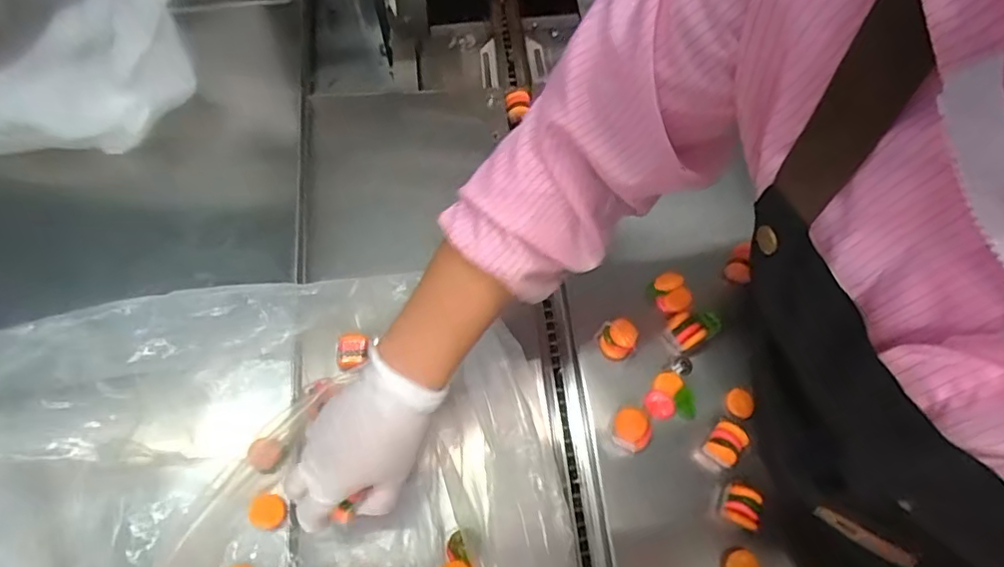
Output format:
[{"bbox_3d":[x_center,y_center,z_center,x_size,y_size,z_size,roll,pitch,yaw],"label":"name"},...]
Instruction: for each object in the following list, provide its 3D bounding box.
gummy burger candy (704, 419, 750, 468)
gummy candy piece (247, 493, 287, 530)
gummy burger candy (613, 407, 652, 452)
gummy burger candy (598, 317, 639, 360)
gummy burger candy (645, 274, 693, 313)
[{"bbox_3d":[0.201,0.143,0.526,0.028,0.021,0.035,37,72,13],"label":"gummy burger candy"},{"bbox_3d":[-0.196,0.190,0.489,0.031,0.004,0.027,11,69,3],"label":"gummy candy piece"},{"bbox_3d":[0.116,0.134,0.533,0.032,0.033,0.036,-5,69,-3],"label":"gummy burger candy"},{"bbox_3d":[0.111,0.054,0.564,0.032,0.037,0.033,0,68,-1],"label":"gummy burger candy"},{"bbox_3d":[0.168,0.009,0.588,0.027,0.035,0.041,-29,72,-12],"label":"gummy burger candy"}]

